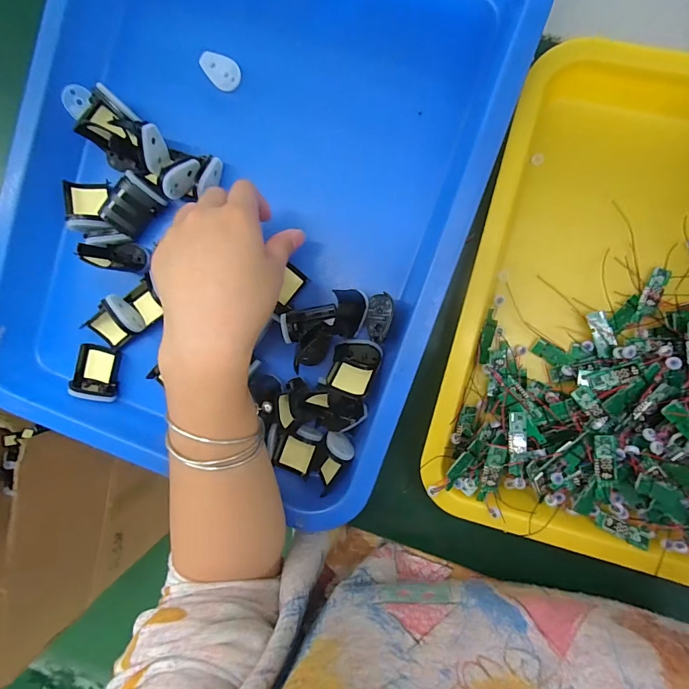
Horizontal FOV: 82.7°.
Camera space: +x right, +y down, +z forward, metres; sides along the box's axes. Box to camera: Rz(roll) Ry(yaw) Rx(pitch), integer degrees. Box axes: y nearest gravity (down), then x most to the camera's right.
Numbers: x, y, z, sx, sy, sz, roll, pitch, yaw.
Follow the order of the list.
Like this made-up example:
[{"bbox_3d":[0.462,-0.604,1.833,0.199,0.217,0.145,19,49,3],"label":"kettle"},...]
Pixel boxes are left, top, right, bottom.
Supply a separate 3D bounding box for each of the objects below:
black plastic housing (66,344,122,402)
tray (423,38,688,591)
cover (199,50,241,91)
[{"bbox_3d":[-0.209,0.024,0.330,0.034,0.020,0.044,11,95,6],"label":"black plastic housing"},{"bbox_3d":[0.214,-0.013,0.269,0.261,0.043,0.331,14,91,7],"label":"tray"},{"bbox_3d":[-0.096,-0.215,0.305,0.022,0.004,0.032,-42,96,6],"label":"cover"}]

